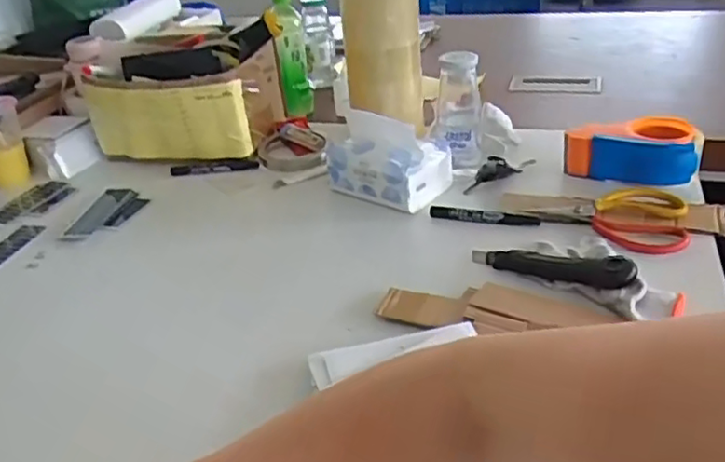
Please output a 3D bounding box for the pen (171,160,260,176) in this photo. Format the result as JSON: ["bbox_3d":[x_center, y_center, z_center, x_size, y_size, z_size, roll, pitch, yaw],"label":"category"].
[{"bbox_3d":[-0.220,-0.093,0.975,0.127,0.016,0.016,-5,30,1],"label":"pen"}]

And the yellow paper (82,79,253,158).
[{"bbox_3d":[-0.290,-0.155,0.972,0.243,0.132,0.030,0,31,10],"label":"yellow paper"}]

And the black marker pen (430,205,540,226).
[{"bbox_3d":[0.144,-0.018,0.784,0.129,0.009,0.014,6,32,19],"label":"black marker pen"}]

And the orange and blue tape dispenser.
[{"bbox_3d":[0.344,-0.105,0.843,0.157,0.069,0.063,10,34,25],"label":"orange and blue tape dispenser"}]

